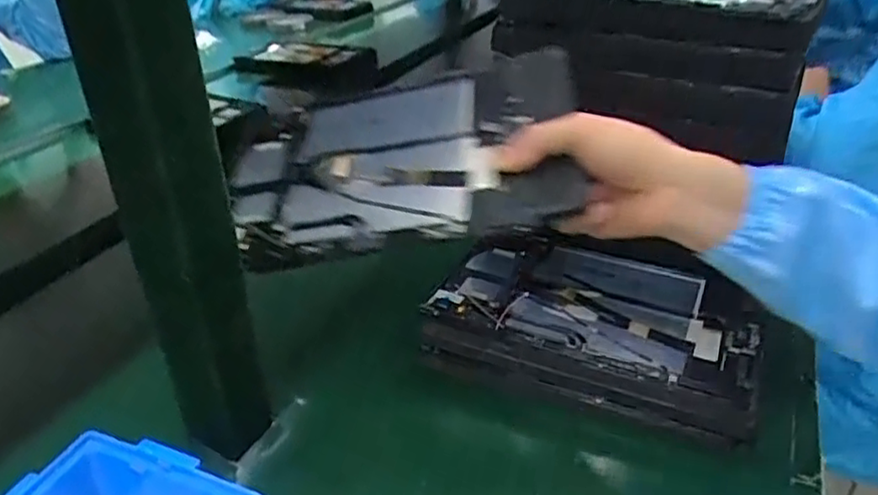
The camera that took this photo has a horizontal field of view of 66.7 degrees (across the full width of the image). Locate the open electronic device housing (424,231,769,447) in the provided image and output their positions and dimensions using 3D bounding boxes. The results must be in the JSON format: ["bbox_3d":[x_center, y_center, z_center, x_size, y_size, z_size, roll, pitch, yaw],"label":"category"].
[{"bbox_3d":[0.127,0.060,0.544,0.248,0.054,0.163,16,34,21],"label":"open electronic device housing"}]

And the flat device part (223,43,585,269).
[{"bbox_3d":[-0.030,-0.063,0.492,0.254,0.034,0.157,-10,55,16],"label":"flat device part"}]

